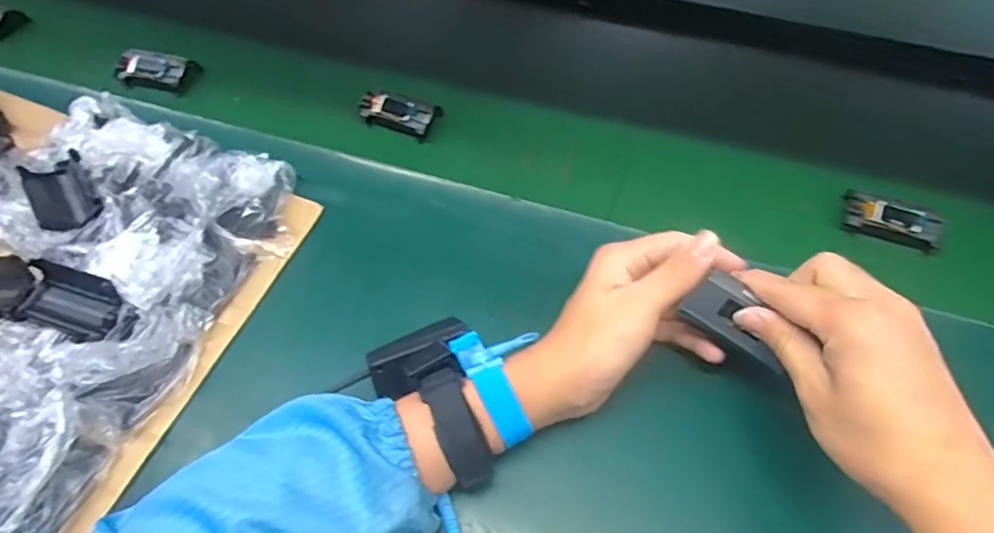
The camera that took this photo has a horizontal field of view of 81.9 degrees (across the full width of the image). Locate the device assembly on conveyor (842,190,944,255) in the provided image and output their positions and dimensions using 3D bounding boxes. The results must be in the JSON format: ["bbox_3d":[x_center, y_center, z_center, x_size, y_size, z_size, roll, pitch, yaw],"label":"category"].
[{"bbox_3d":[0.322,-0.038,0.468,0.073,0.022,0.030,22,61,13],"label":"device assembly on conveyor"}]

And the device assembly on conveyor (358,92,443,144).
[{"bbox_3d":[-0.093,-0.145,0.546,0.072,0.024,0.037,23,61,14],"label":"device assembly on conveyor"}]

